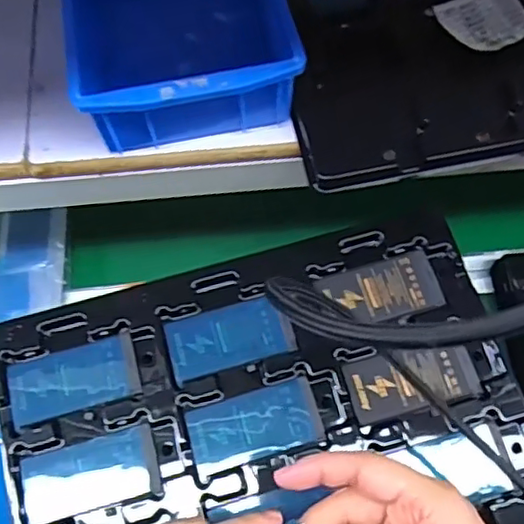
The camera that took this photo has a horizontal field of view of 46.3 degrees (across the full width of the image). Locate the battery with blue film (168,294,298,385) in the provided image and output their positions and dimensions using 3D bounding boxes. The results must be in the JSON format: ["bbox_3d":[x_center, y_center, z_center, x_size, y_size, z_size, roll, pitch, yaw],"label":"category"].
[{"bbox_3d":[-0.022,0.050,0.415,0.082,0.005,0.044,-18,69,-7],"label":"battery with blue film"}]

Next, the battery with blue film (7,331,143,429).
[{"bbox_3d":[-0.124,0.078,0.405,0.082,0.004,0.043,-15,69,-6],"label":"battery with blue film"}]

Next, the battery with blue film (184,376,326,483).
[{"bbox_3d":[-0.005,0.105,0.394,0.083,0.005,0.043,-18,69,-6],"label":"battery with blue film"}]

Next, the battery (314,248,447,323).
[{"bbox_3d":[0.083,0.020,0.425,0.079,0.005,0.043,-15,69,-5],"label":"battery"}]

